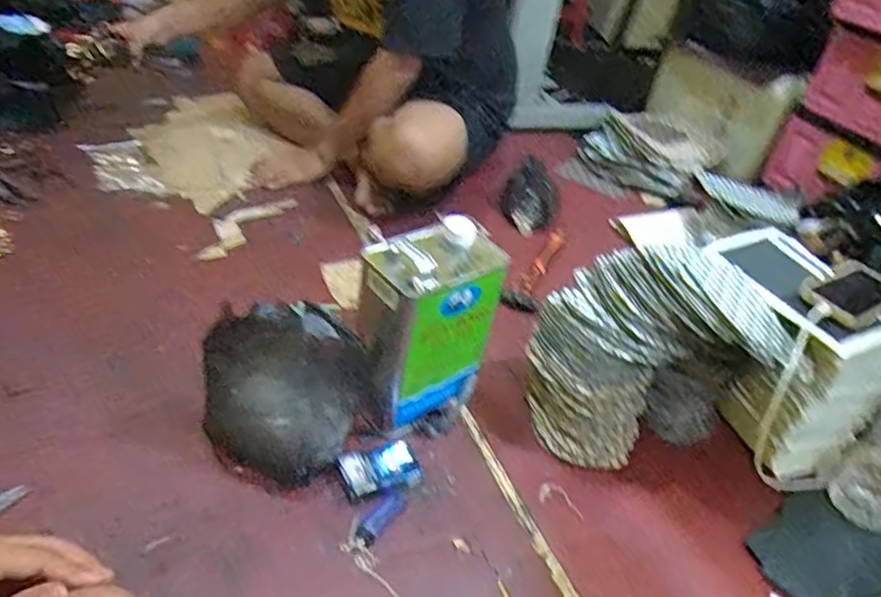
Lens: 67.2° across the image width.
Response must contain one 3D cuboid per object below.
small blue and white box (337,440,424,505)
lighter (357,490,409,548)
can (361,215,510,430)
[{"bbox_3d":[-0.075,0.210,0.814,0.093,0.026,0.059,-7,40,-22],"label":"small blue and white box"},{"bbox_3d":[-0.068,0.255,0.774,0.030,0.007,0.077,29,40,23],"label":"lighter"},{"bbox_3d":[-0.027,0.040,0.864,0.173,0.249,0.107,-18,45,-33],"label":"can"}]

